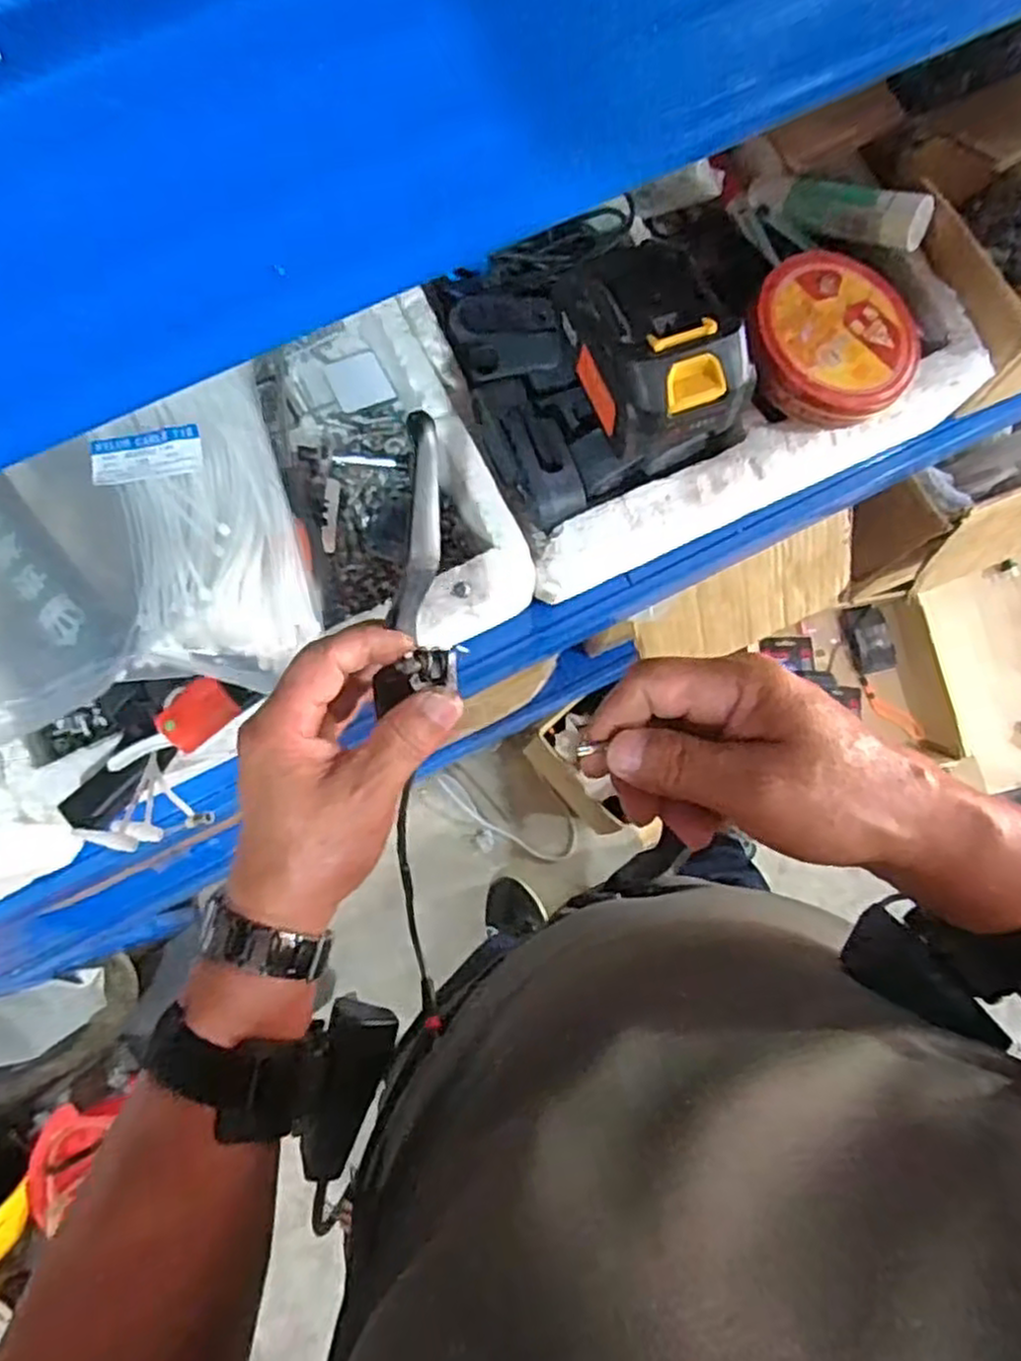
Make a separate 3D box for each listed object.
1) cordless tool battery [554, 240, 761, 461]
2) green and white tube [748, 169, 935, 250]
[{"bbox_3d":[0.080,-0.178,0.419,0.081,0.077,0.101,-25,81,-5],"label":"cordless tool battery"},{"bbox_3d":[0.204,-0.296,0.474,0.109,0.023,0.025,30,80,24],"label":"green and white tube"}]

